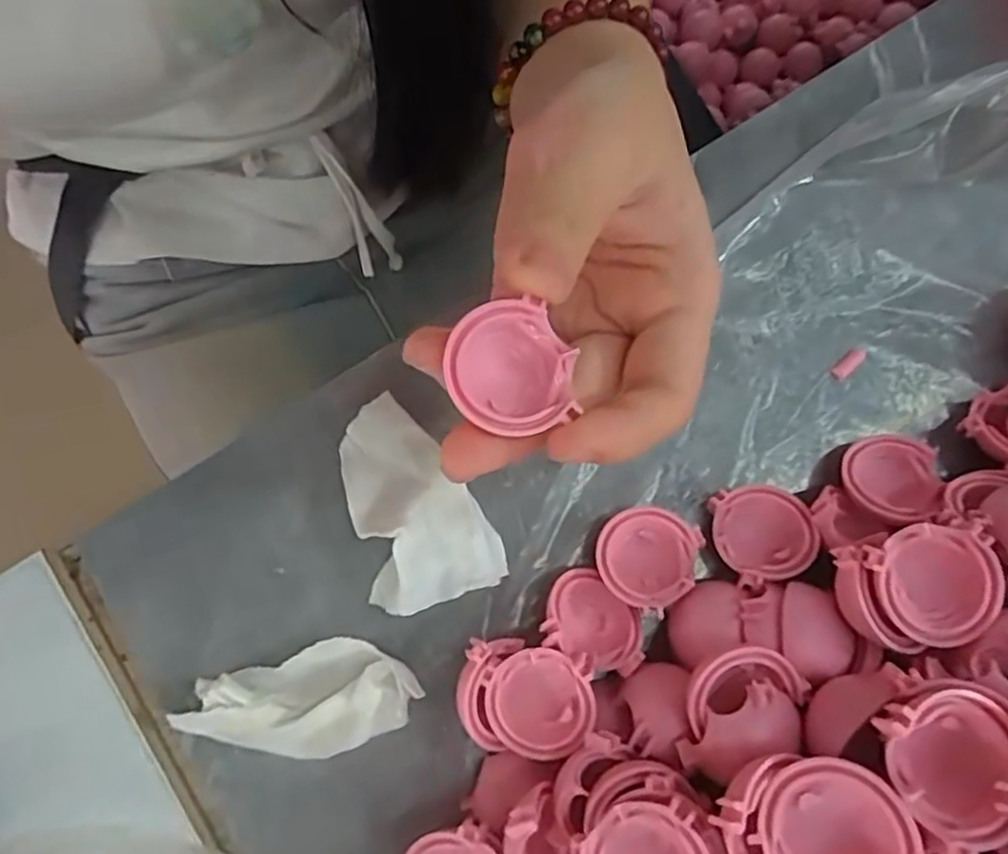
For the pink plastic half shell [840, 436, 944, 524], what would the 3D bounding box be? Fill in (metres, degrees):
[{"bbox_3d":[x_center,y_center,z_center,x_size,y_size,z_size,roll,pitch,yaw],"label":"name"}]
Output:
[{"bbox_3d":[0.118,0.015,0.205,0.029,0.012,0.029,-19,61,-17],"label":"pink plastic half shell"}]

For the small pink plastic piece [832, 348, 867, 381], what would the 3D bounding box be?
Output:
[{"bbox_3d":[0.112,-0.021,0.220,0.013,0.004,0.006,-41,81,-6],"label":"small pink plastic piece"}]

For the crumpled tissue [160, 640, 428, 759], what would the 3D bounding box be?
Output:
[{"bbox_3d":[-0.061,0.082,0.197,0.068,0.015,0.030,-16,80,-2],"label":"crumpled tissue"}]

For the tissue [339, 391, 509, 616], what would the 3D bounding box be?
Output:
[{"bbox_3d":[-0.028,0.022,0.208,0.039,0.015,0.065,-19,80,-2],"label":"tissue"}]

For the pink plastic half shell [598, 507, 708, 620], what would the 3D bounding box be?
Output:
[{"bbox_3d":[0.042,0.039,0.203,0.028,0.016,0.029,0,80,1],"label":"pink plastic half shell"}]

